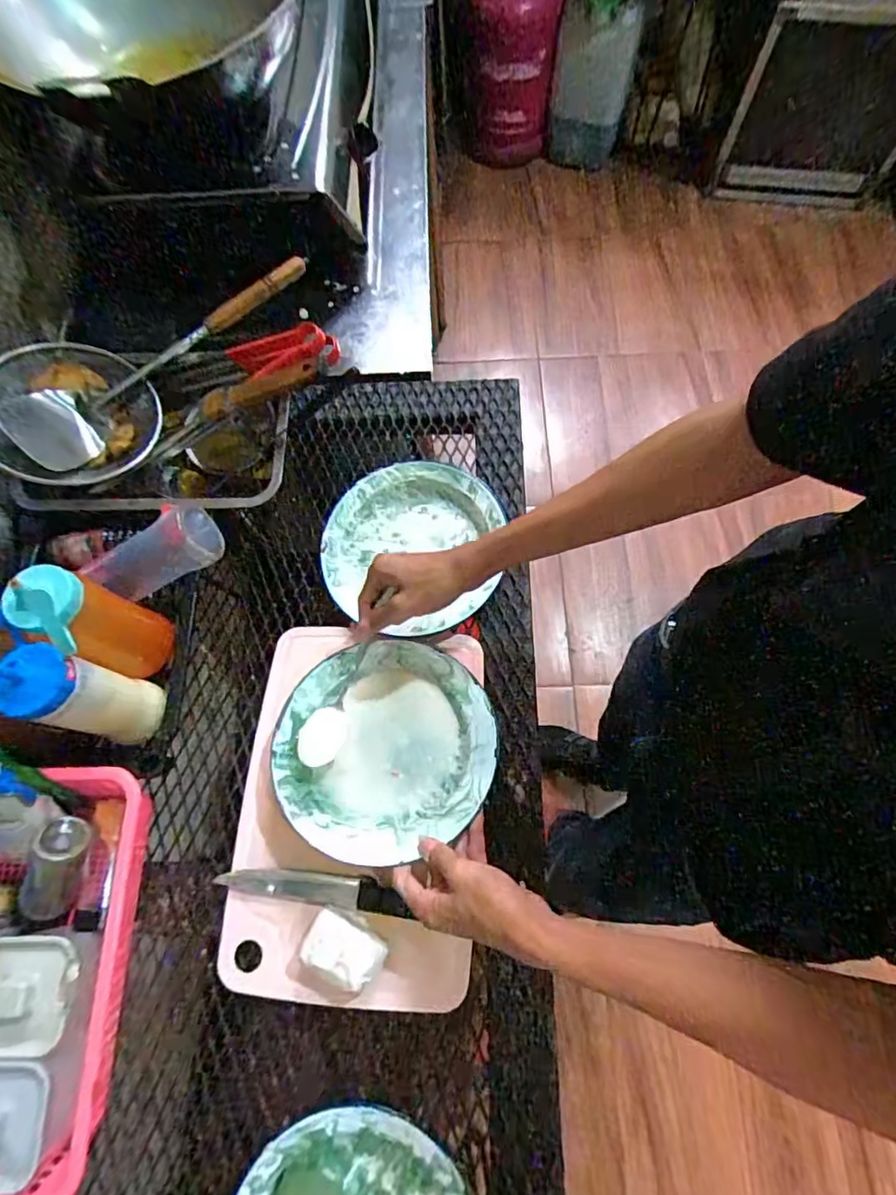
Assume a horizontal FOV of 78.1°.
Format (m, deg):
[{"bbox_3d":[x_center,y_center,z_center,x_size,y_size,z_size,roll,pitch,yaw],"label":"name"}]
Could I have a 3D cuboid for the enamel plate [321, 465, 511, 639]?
[{"bbox_3d":[-0.043,-0.057,0.642,0.200,0.040,0.205,-1,71,2],"label":"enamel plate"}]

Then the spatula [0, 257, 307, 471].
[{"bbox_3d":[-0.337,-0.297,0.663,0.081,0.066,0.387,41,77,14],"label":"spatula"}]

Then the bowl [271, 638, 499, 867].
[{"bbox_3d":[-0.062,0.140,0.538,0.207,0.055,0.201,-1,71,2],"label":"bowl"}]

